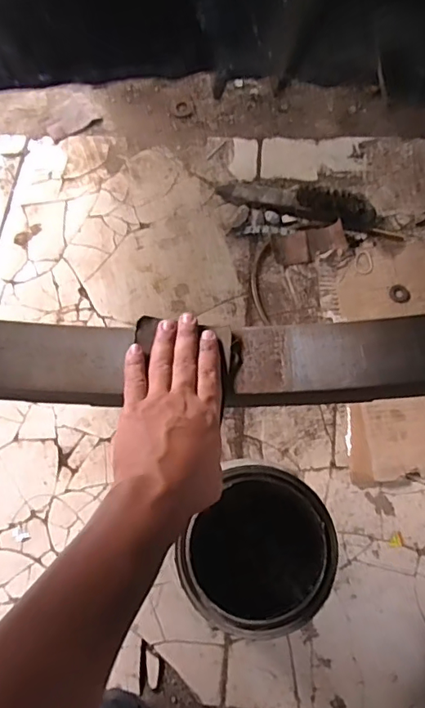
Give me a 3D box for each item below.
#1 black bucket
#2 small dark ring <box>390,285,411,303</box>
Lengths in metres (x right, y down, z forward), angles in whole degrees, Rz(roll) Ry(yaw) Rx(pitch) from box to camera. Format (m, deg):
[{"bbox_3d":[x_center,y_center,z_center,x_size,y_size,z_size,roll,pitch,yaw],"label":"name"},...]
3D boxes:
[{"bbox_3d":[0.047,0.210,0.559,0.136,0.157,0.143,-2,66,4],"label":"black bucket"},{"bbox_3d":[0.266,-0.085,0.751,0.031,0.004,0.027,-12,78,-11],"label":"small dark ring"}]

